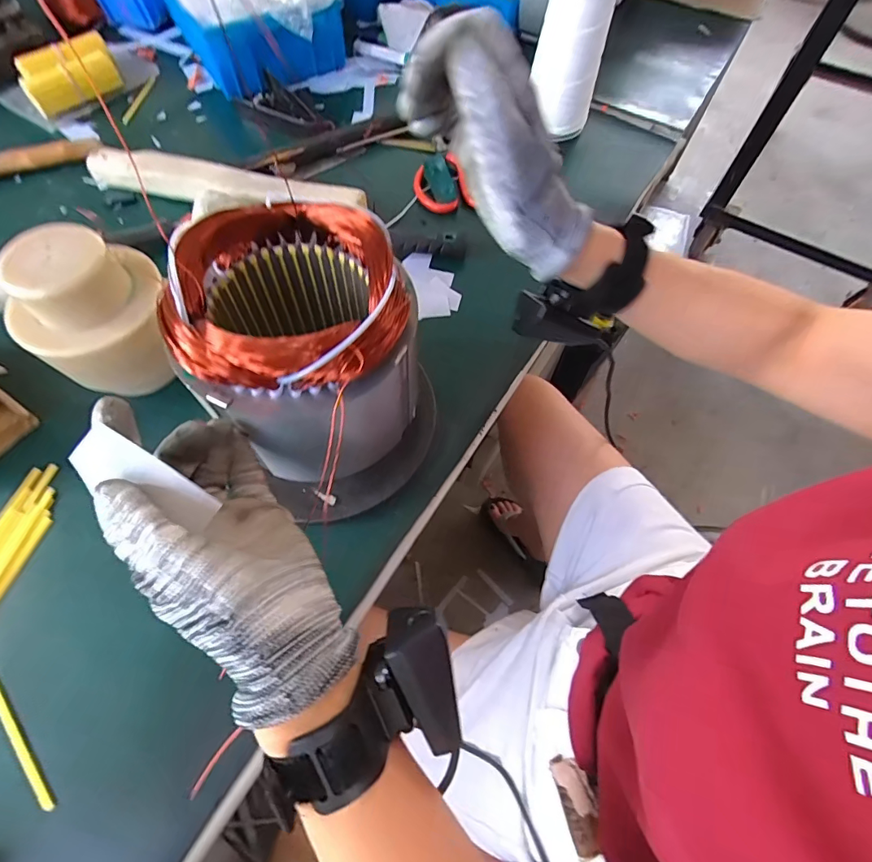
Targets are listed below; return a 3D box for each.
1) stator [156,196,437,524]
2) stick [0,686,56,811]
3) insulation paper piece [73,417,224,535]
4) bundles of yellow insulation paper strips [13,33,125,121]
[{"bbox_3d":[-0.083,-0.041,0.328,0.134,0.171,0.153,-29,69,-15],"label":"stator"},{"bbox_3d":[-0.282,0.202,0.304,0.007,0.005,0.110,-40,72,-19],"label":"stick"},{"bbox_3d":[-0.142,0.026,0.219,0.068,0.004,0.023,35,77,-6],"label":"insulation paper piece"},{"bbox_3d":[-0.482,-0.472,0.598,0.112,0.040,0.086,-24,66,-13],"label":"bundles of yellow insulation paper strips"}]

